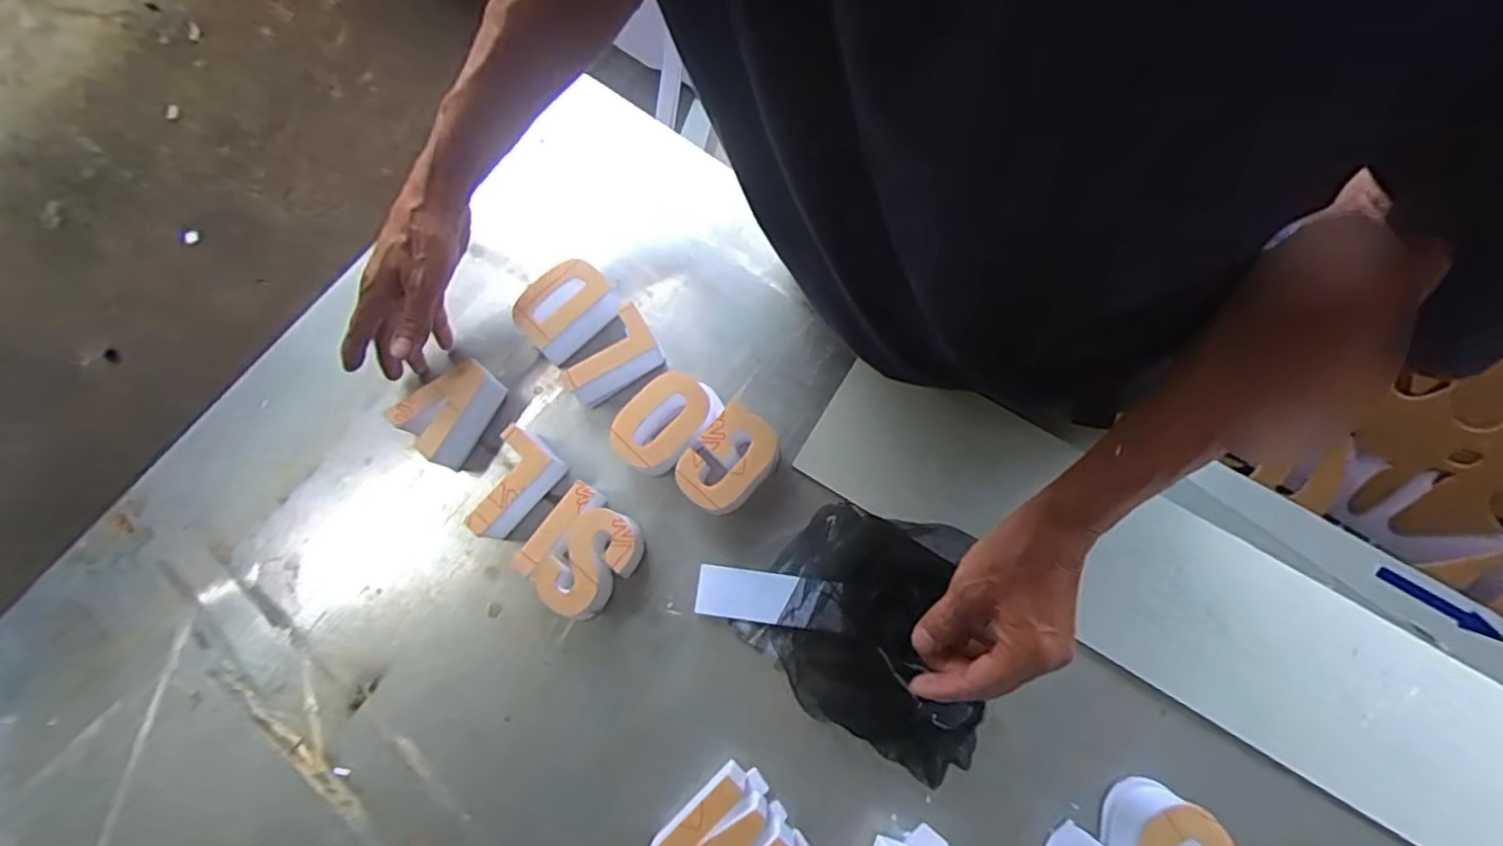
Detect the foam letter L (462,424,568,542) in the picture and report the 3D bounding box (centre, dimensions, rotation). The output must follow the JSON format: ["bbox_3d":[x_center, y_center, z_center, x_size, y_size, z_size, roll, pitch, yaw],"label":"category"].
[{"bbox_3d":[-0.198,0.052,0.539,0.045,0.052,0.085,32,78,9],"label":"foam letter L"}]

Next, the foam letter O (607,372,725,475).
[{"bbox_3d":[-0.071,0.002,0.551,0.063,0.043,0.088,40,82,12],"label":"foam letter O"}]

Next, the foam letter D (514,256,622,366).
[{"bbox_3d":[-0.161,-0.098,0.577,0.061,0.048,0.084,43,80,11],"label":"foam letter D"}]

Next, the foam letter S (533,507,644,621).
[{"bbox_3d":[-0.127,0.112,0.521,0.054,0.046,0.086,35,79,10],"label":"foam letter S"}]

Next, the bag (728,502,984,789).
[{"bbox_3d":[0.105,0.154,0.505,0.187,0.041,0.164,37,79,10],"label":"bag"}]

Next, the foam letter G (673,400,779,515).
[{"bbox_3d":[-0.019,0.033,0.539,0.059,0.045,0.083,40,80,11],"label":"foam letter G"}]

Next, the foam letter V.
[{"bbox_3d":[-0.259,-0.013,0.557,0.051,0.048,0.086,26,78,8],"label":"foam letter V"}]

